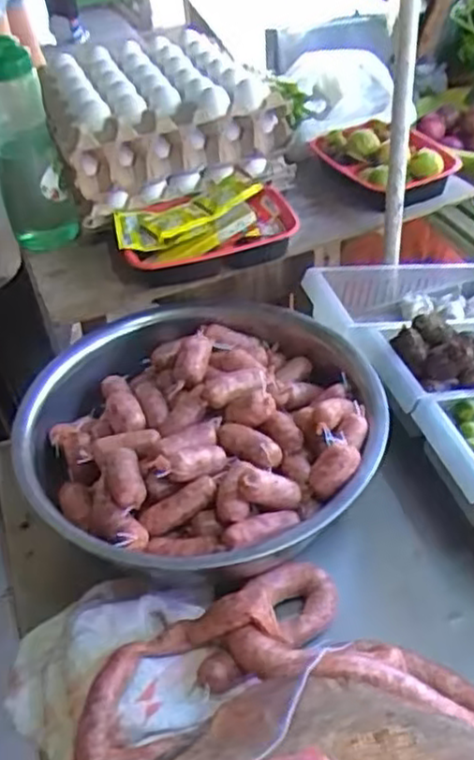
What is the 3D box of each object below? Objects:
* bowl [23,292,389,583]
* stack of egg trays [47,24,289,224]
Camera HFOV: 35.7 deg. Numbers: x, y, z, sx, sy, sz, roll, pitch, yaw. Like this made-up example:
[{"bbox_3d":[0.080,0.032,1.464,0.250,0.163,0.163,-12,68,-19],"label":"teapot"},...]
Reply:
[{"bbox_3d":[-0.042,0.050,0.785,0.371,0.107,0.368,-4,42,4],"label":"bowl"},{"bbox_3d":[-0.104,-0.369,1.031,0.300,0.119,0.268,-16,43,-9],"label":"stack of egg trays"}]

